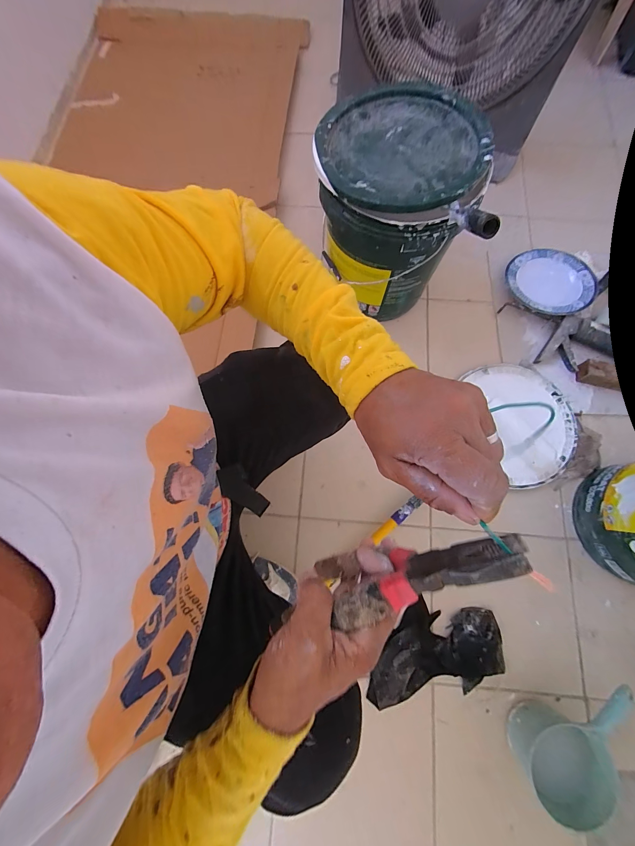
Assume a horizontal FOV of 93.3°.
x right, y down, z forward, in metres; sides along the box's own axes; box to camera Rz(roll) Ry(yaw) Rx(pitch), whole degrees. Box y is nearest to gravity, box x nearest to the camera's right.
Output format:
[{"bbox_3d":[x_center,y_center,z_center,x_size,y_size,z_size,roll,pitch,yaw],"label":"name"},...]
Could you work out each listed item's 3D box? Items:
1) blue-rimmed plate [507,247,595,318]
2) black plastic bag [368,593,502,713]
[{"bbox_3d":[0.648,-0.391,0.830,0.235,0.045,0.217,0,77,0],"label":"blue-rimmed plate"},{"bbox_3d":[0.238,0.465,0.616,0.281,0.035,0.178,-6,77,-1],"label":"black plastic bag"}]

